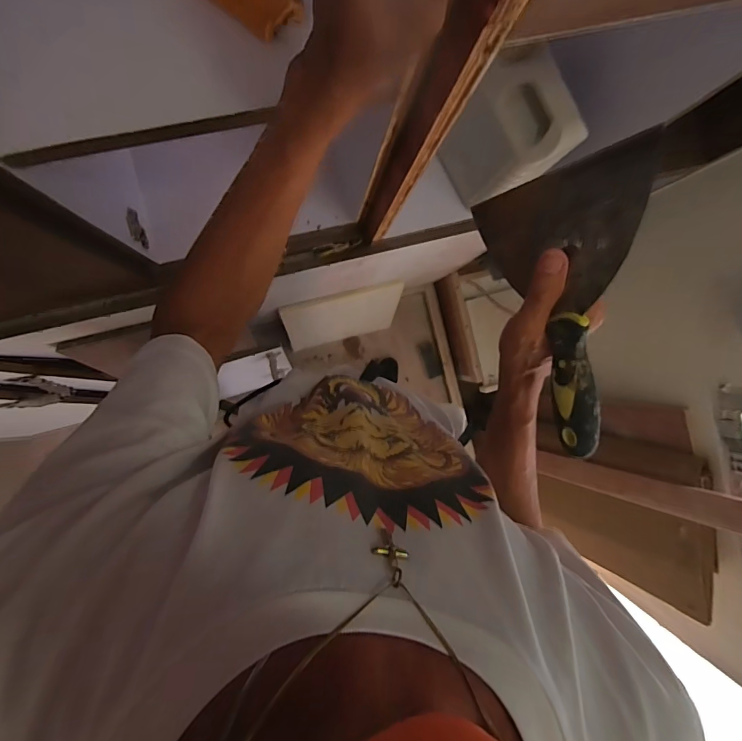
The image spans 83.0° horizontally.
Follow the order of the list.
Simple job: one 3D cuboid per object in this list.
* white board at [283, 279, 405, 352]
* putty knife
[{"bbox_3d":[-0.082,-0.147,1.216,0.324,0.266,0.025,-12,68,-5],"label":"white board"},{"bbox_3d":[0.134,-0.050,0.321,0.026,0.132,0.205,-12,108,-32],"label":"putty knife"}]

